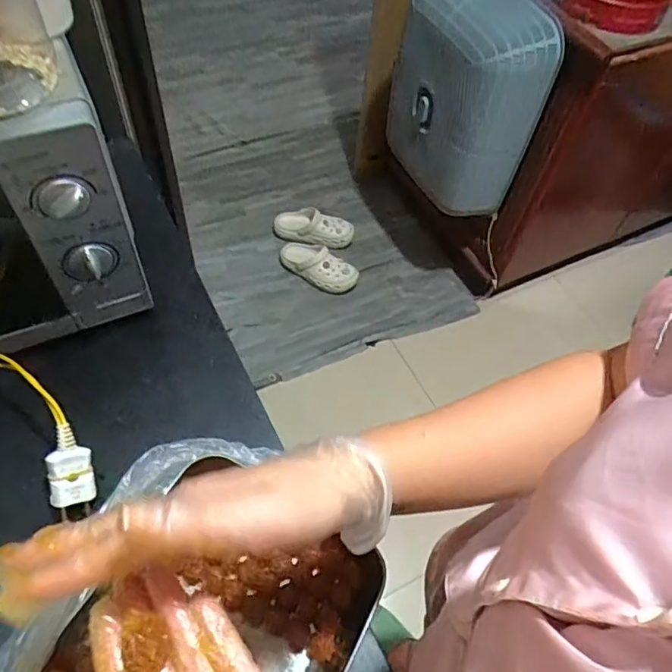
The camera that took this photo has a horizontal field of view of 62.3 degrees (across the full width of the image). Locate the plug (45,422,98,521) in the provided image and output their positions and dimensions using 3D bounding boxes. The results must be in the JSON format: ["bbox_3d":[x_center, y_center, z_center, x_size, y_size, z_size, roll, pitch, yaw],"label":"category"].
[{"bbox_3d":[-0.232,0.118,0.486,0.035,0.028,0.072,-7,83,-33],"label":"plug"}]

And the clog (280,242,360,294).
[{"bbox_3d":[-0.056,-0.221,1.675,0.260,0.071,0.107,35,59,17],"label":"clog"}]

